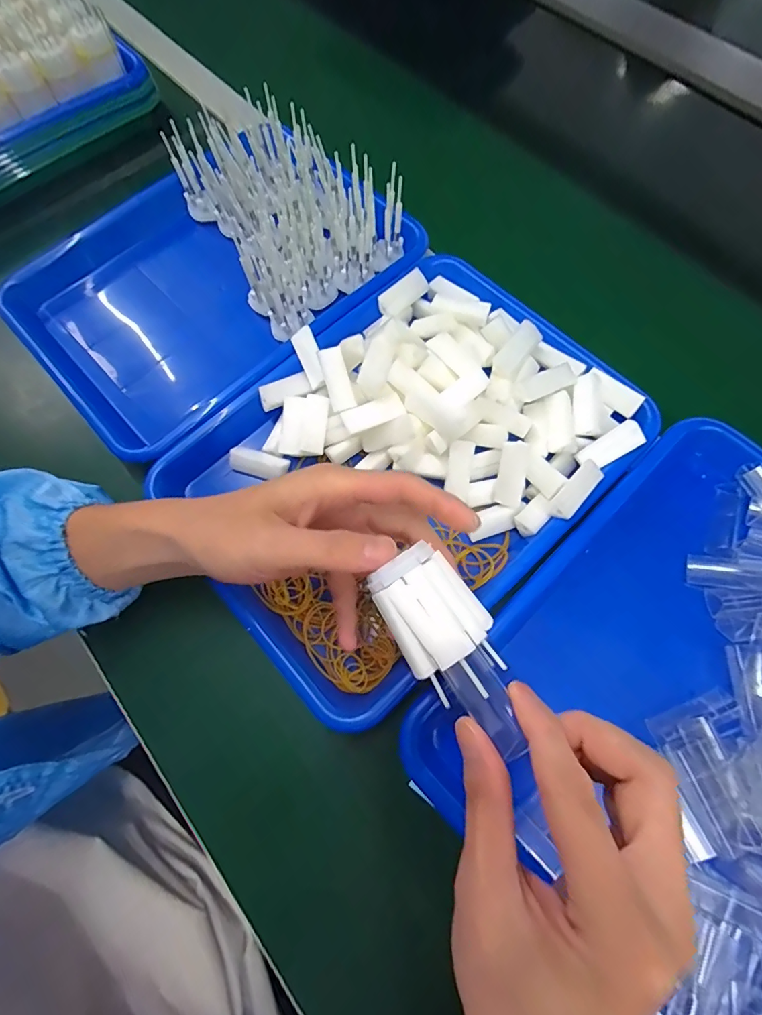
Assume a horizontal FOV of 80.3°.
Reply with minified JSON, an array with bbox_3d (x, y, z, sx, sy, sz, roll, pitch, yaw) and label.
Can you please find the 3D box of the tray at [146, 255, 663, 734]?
[{"bbox_3d":[0.015,-0.043,0.335,0.327,0.051,0.253,-40,74,-12],"label":"tray"}]

